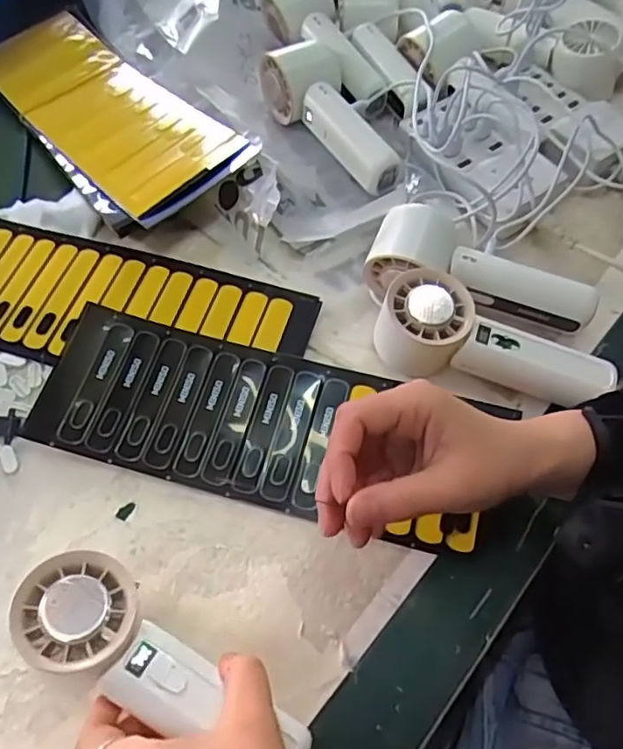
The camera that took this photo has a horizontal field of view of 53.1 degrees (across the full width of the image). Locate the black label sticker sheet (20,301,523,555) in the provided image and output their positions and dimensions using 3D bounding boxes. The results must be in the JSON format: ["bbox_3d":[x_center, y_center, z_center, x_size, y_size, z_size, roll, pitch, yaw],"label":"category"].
[{"bbox_3d":[-0.034,0.030,0.400,0.279,0.007,0.104,15,62,7],"label":"black label sticker sheet"}]

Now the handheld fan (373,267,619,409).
[{"bbox_3d":[0.115,-0.016,0.395,0.144,0.052,0.050,22,63,13],"label":"handheld fan"}]

